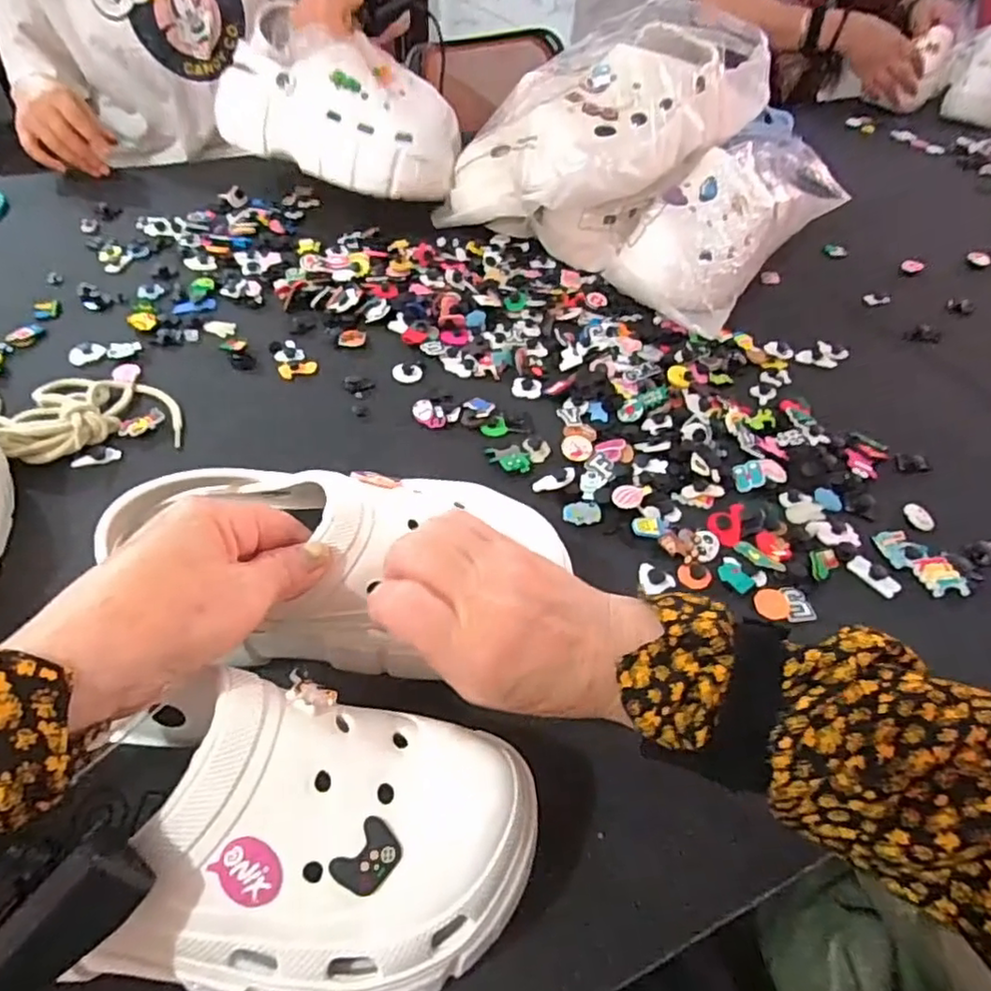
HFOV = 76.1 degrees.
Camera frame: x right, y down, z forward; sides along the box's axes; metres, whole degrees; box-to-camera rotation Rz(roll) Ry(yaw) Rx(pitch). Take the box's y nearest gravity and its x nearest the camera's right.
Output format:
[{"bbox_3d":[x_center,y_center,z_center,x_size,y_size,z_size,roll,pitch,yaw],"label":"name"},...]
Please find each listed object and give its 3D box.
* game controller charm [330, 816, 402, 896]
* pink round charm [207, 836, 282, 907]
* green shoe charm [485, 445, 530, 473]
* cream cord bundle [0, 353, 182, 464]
[{"bbox_3d":[-0.048,0.138,0.241,0.019,0.004,0.024,43,63,7],"label":"game controller charm"},{"bbox_3d":[-0.090,0.138,0.233,0.018,0.007,0.025,-39,87,-23],"label":"pink round charm"},{"bbox_3d":[0.010,-0.028,0.499,0.031,0.006,0.028,-12,51,-14],"label":"green shoe charm"},{"bbox_3d":[-0.374,-0.107,0.530,0.116,0.027,0.253,-34,59,-29],"label":"cream cord bundle"}]

